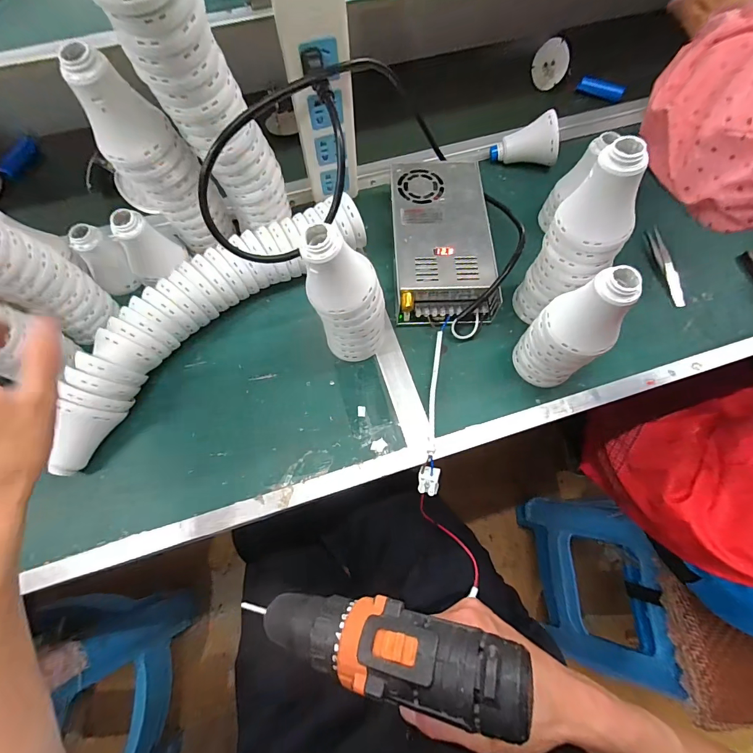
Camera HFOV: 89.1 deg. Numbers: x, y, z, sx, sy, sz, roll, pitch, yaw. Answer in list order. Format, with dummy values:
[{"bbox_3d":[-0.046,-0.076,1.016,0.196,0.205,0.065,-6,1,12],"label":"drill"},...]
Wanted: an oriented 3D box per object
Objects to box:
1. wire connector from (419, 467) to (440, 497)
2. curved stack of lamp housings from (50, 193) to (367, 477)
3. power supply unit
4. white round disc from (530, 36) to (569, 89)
[{"bbox_3d":[0.056,0.110,0.405,0.022,0.014,0.030,8,96,18],"label":"wire connector"},{"bbox_3d":[-0.189,-0.073,0.425,0.403,0.068,0.091,-40,74,-14],"label":"curved stack of lamp housings"},{"bbox_3d":[0.080,-0.168,0.473,0.122,0.050,0.217,-3,69,-1],"label":"power supply unit"},{"bbox_3d":[0.272,-0.491,0.601,0.008,0.060,0.059,-23,62,-42],"label":"white round disc"}]

